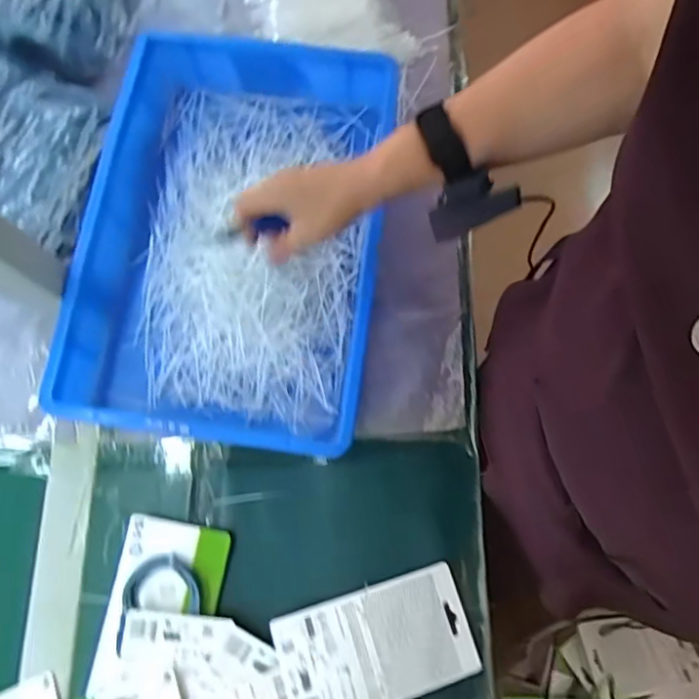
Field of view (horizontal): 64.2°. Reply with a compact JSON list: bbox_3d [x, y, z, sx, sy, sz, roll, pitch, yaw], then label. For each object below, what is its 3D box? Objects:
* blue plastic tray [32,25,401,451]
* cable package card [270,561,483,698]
[{"bbox_3d":[-0.118,-0.116,0.601,0.301,0.096,0.425,6,77,4],"label":"blue plastic tray"},{"bbox_3d":[0.025,0.280,0.529,0.179,0.019,0.101,-17,76,-2],"label":"cable package card"}]

